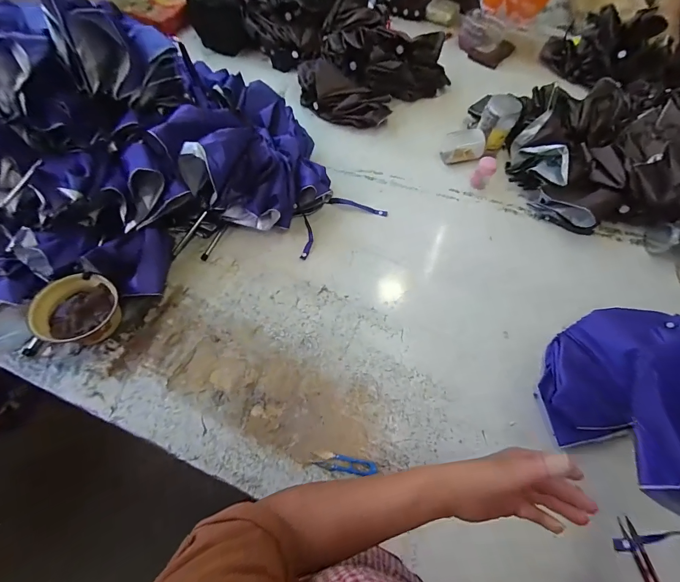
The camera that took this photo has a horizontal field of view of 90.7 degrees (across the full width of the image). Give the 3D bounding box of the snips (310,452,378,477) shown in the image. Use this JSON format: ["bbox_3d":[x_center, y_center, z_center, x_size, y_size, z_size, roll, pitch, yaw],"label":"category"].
[{"bbox_3d":[0.008,0.301,0.583,0.110,0.006,0.027,12,61,3],"label":"snips"}]

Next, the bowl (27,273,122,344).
[{"bbox_3d":[-0.500,0.038,0.647,0.129,0.072,0.122,2,61,-3],"label":"bowl"}]

